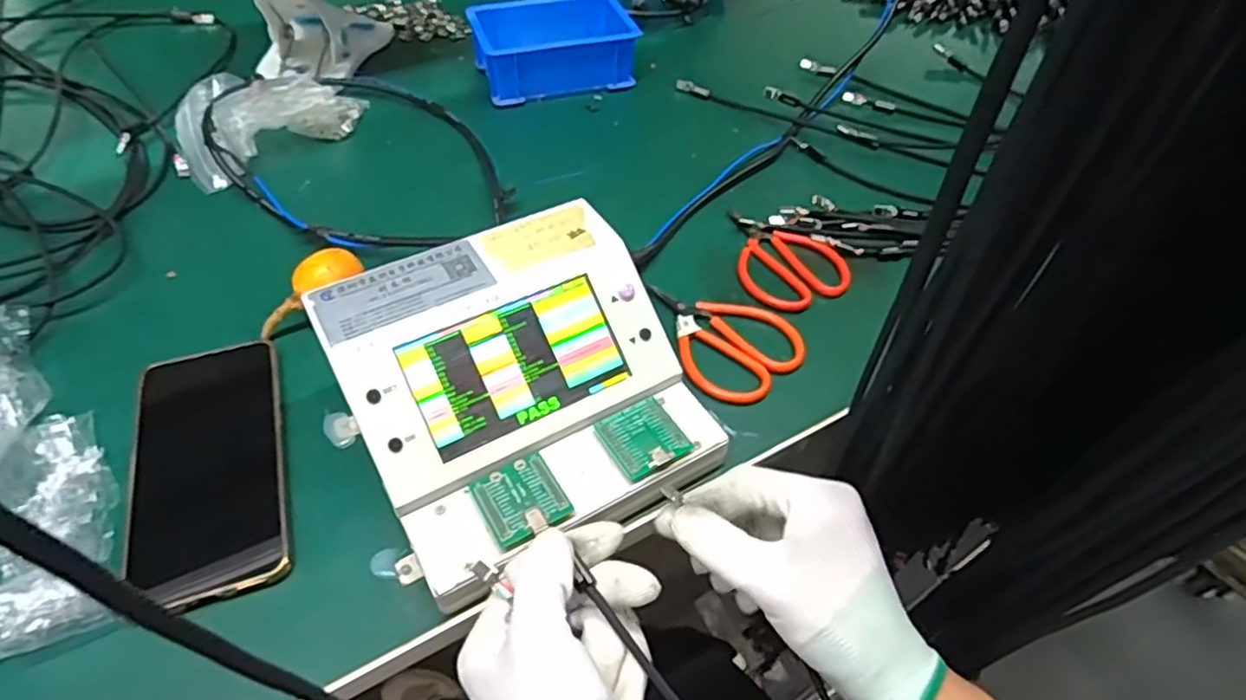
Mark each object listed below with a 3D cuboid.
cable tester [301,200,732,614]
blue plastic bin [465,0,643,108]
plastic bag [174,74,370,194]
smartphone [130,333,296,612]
[{"bbox_3d":[-0.052,0.018,0.365,0.168,0.074,0.165,-22,55,-20],"label":"cable tester"},{"bbox_3d":[-0.068,-0.286,0.646,0.145,0.059,0.093,-14,52,-14],"label":"blue plastic bin"},{"bbox_3d":[-0.305,-0.209,0.585,0.154,0.042,0.137,-27,56,-23],"label":"plastic bag"},{"bbox_3d":[-0.227,0.064,0.379,0.075,0.016,0.162,-14,52,-15],"label":"smartphone"}]

